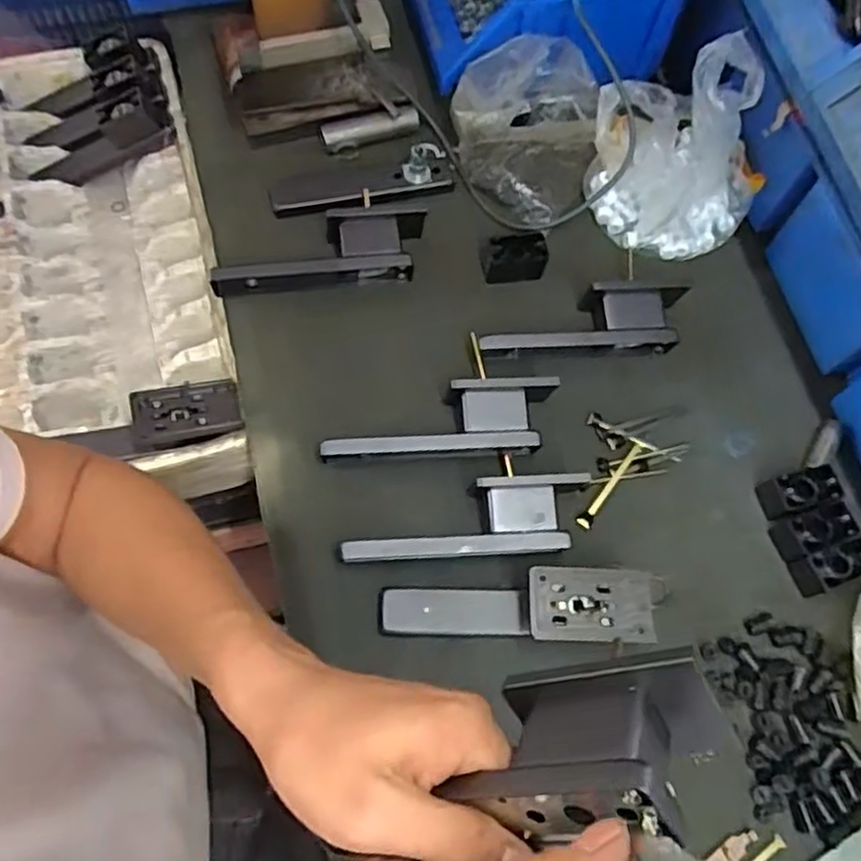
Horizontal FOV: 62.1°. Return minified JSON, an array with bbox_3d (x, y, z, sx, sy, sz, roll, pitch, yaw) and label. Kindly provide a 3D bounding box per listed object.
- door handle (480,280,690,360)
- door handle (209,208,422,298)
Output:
[{"bbox_3d":[0.128,-0.091,0.607,0.182,0.042,0.058,-6,68,-5],"label":"door handle"},{"bbox_3d":[-0.093,-0.156,0.608,0.180,0.035,0.065,-7,68,-5],"label":"door handle"}]

